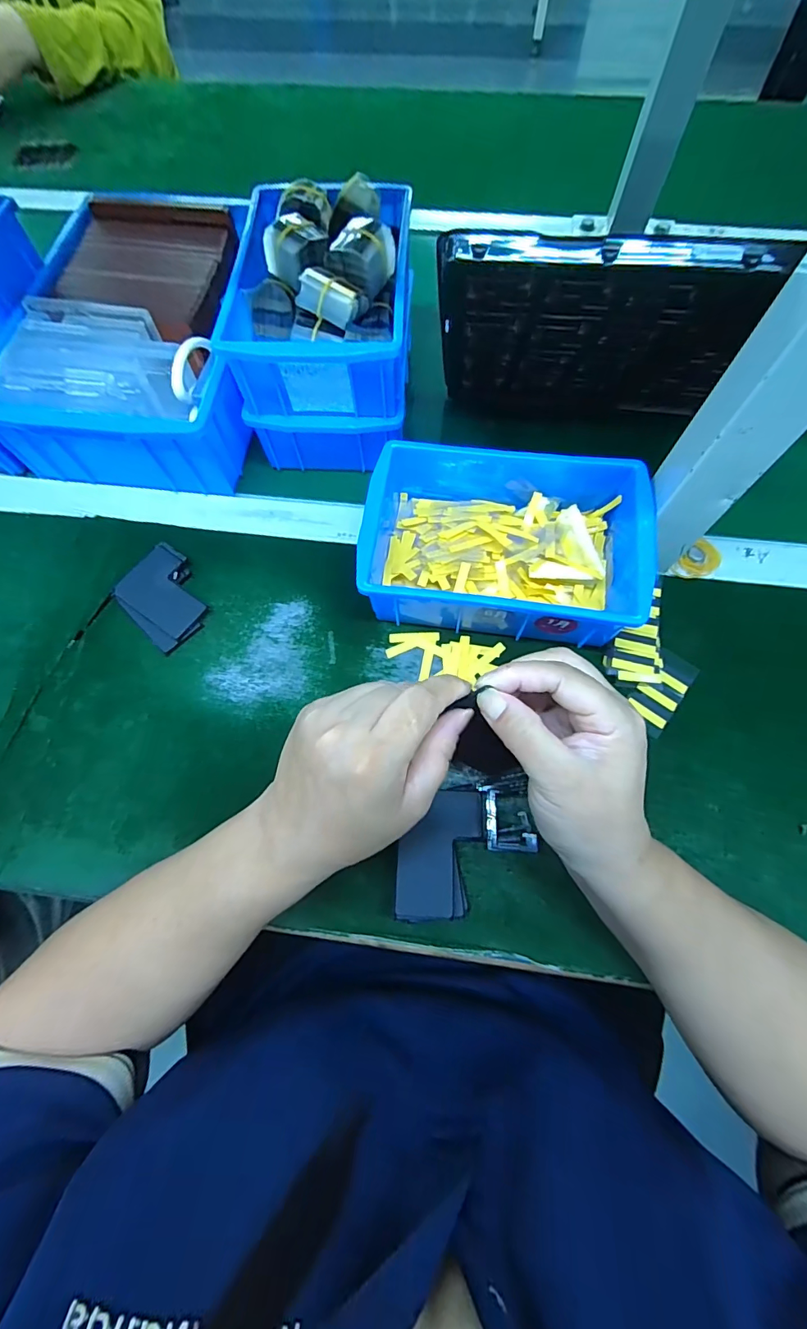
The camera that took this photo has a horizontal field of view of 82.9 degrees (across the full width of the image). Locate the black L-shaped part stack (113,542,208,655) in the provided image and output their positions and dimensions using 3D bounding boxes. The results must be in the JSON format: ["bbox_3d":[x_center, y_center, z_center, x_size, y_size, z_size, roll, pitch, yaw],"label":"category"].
[{"bbox_3d":[-0.195,-0.056,0.375,0.061,0.009,0.084,-41,76,-16],"label":"black L-shaped part stack"}]

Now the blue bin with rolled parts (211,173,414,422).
[{"bbox_3d":[-0.061,-0.296,0.365,0.132,0.071,0.187,1,70,2],"label":"blue bin with rolled parts"}]

